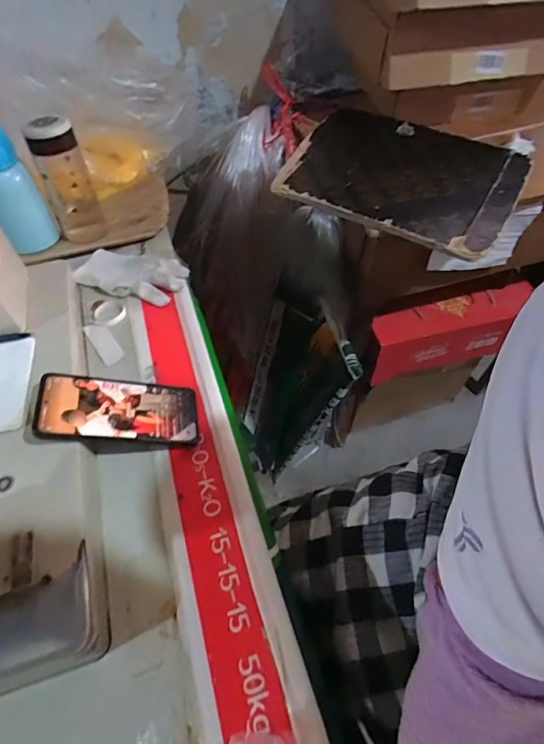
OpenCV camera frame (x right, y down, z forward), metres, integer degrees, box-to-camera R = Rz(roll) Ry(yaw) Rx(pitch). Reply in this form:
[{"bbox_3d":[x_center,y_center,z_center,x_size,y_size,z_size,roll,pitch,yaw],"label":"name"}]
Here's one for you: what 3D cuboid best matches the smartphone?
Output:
[{"bbox_3d":[-0.163,0.040,0.482,0.164,0.010,0.079,8,48,-24],"label":"smartphone"}]

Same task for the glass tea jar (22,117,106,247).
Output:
[{"bbox_3d":[-0.312,-0.290,0.667,0.069,0.172,0.074,-25,55,-17],"label":"glass tea jar"}]

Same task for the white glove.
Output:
[{"bbox_3d":[-0.207,-0.151,0.666,0.154,0.021,0.089,15,54,13],"label":"white glove"}]

